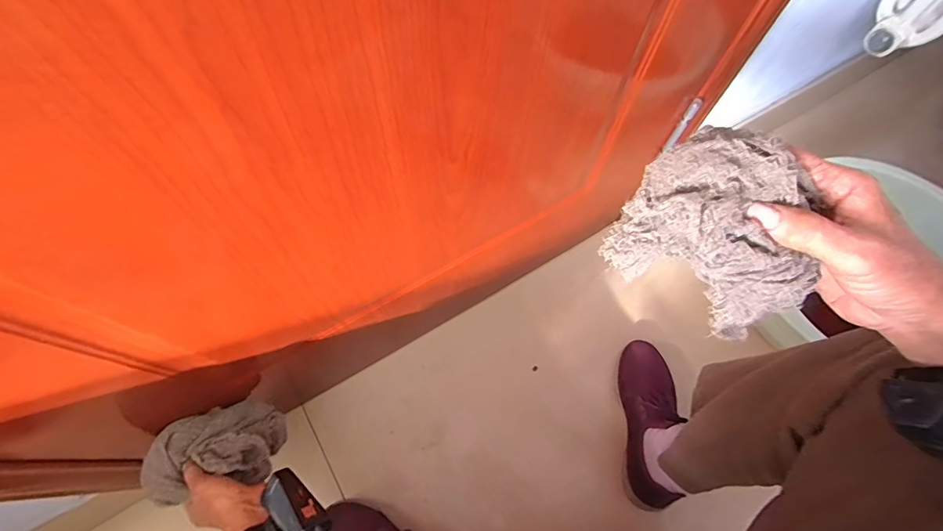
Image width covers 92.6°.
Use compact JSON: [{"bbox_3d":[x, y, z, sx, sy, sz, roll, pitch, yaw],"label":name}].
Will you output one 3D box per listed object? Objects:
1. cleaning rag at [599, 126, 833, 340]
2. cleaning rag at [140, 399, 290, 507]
[{"bbox_3d":[0.150,-0.019,0.276,0.107,0.096,0.070,29,69,10],"label":"cleaning rag"},{"bbox_3d":[-0.286,0.204,0.507,0.130,0.065,0.088,-16,68,-8],"label":"cleaning rag"}]

